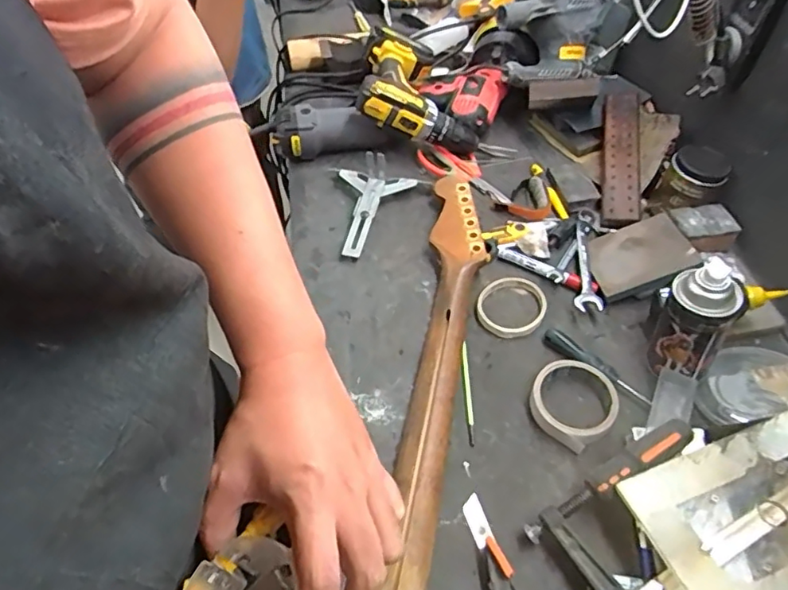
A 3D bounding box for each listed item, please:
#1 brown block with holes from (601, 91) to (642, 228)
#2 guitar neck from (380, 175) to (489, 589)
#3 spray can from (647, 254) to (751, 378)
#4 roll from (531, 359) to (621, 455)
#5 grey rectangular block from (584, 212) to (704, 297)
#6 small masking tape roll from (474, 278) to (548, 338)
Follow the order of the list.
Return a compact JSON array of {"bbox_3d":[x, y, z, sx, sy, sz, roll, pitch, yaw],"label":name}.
[{"bbox_3d":[0.327,-0.208,0.813,0.048,0.019,0.255,0,60,21],"label":"brown block with holes"},{"bbox_3d":[0.048,0.090,0.631,0.064,0.034,0.637,7,52,8],"label":"guitar neck"},{"bbox_3d":[0.317,0.022,0.591,0.069,0.154,0.077,27,58,21],"label":"spray can"},{"bbox_3d":[0.196,0.113,0.612,0.090,0.028,0.090,-1,52,1],"label":"roll"},{"bbox_3d":[0.307,-0.053,0.709,0.118,0.012,0.096,-18,46,10],"label":"grey rectangular block"},{"bbox_3d":[0.147,0.013,0.696,0.091,0.017,0.077,-35,59,-23],"label":"small masking tape roll"}]

